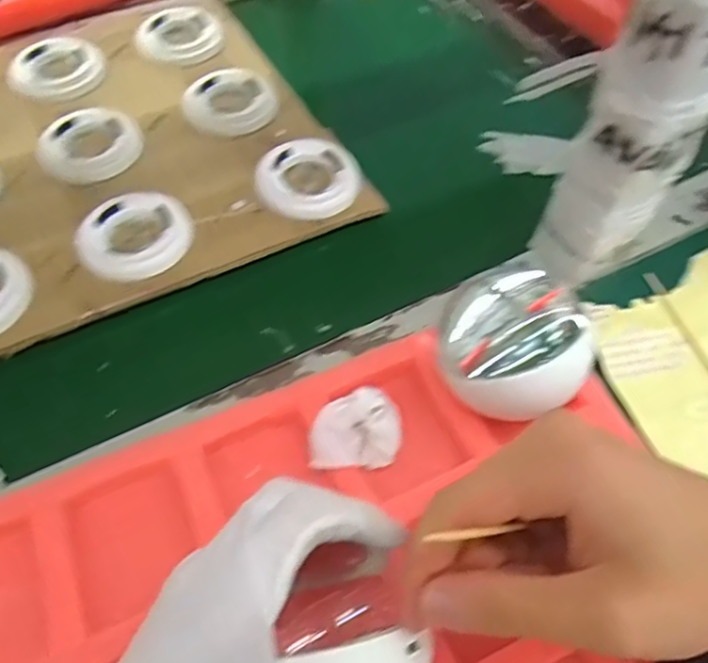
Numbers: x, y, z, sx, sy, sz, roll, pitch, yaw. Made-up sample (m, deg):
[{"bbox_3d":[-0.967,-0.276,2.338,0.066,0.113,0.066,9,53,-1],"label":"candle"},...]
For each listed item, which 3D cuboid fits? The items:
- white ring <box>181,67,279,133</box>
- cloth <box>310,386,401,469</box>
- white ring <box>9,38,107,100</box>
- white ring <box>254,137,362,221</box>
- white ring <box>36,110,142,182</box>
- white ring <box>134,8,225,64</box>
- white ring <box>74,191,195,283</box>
[{"bbox_3d":[-0.096,-0.180,0.491,0.071,0.005,0.073,1,56,-2],"label":"white ring"},{"bbox_3d":[0.001,0.050,0.323,0.047,0.014,0.037,-3,57,-5],"label":"cloth"},{"bbox_3d":[-0.241,-0.214,0.512,0.074,0.010,0.074,1,56,-2],"label":"white ring"},{"bbox_3d":[-0.032,-0.110,0.450,0.074,0.014,0.065,-18,59,-14],"label":"white ring"},{"bbox_3d":[-0.194,-0.138,0.462,0.071,0.005,0.076,1,56,-2],"label":"white ring"},{"bbox_3d":[-0.150,-0.256,0.541,0.072,0.009,0.075,1,56,-2],"label":"white ring"},{"bbox_3d":[-0.145,-0.065,0.417,0.073,0.011,0.065,-15,58,-13],"label":"white ring"}]

